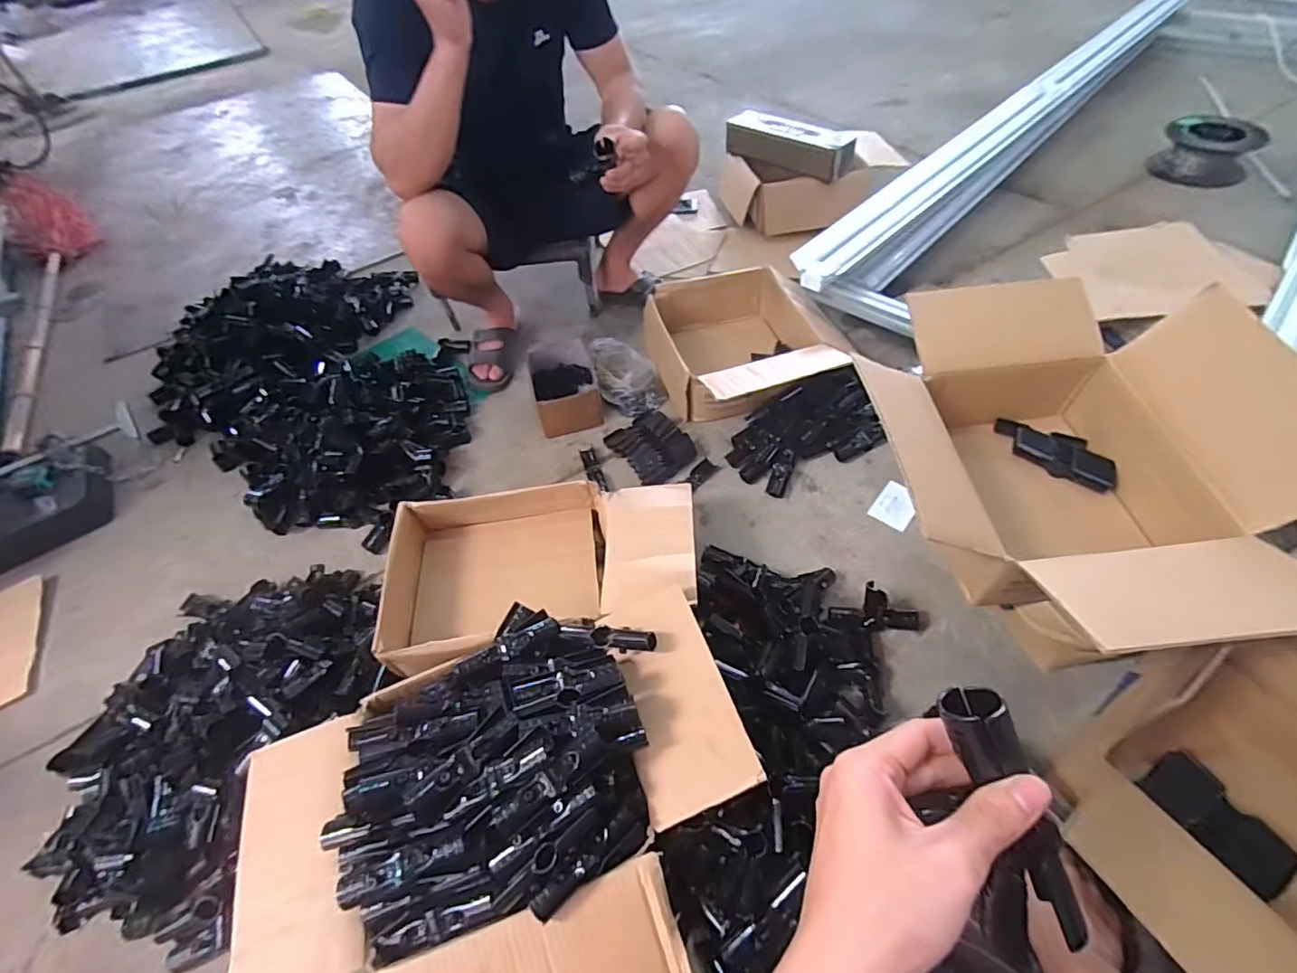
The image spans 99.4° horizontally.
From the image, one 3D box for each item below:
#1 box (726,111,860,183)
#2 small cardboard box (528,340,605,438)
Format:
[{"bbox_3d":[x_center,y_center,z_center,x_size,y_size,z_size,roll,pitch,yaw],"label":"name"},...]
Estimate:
[{"bbox_3d":[0.397,-1.002,1.600,0.097,0.094,0.398,-39,58,-23],"label":"box"},{"bbox_3d":[-0.183,-0.220,1.218,0.134,0.089,0.225,-14,52,-5],"label":"small cardboard box"}]

